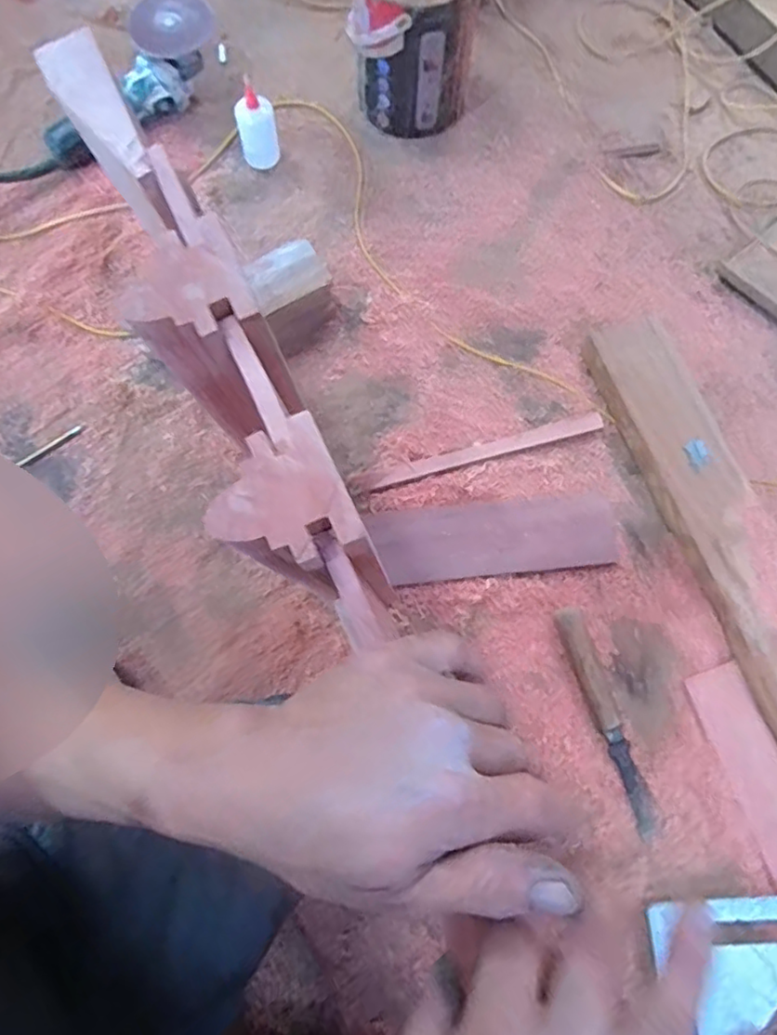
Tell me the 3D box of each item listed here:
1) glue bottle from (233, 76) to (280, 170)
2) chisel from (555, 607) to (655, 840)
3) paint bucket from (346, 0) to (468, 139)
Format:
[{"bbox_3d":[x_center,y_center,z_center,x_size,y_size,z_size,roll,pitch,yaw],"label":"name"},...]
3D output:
[{"bbox_3d":[-0.196,-0.582,0.933,0.058,0.098,0.054,-11,76,-3],"label":"glue bottle"},{"bbox_3d":[0.258,0.237,0.729,0.031,0.046,0.267,-20,77,-5],"label":"chisel"},{"bbox_3d":[0.039,-0.703,0.899,0.167,0.192,0.182,10,76,3],"label":"paint bucket"}]

